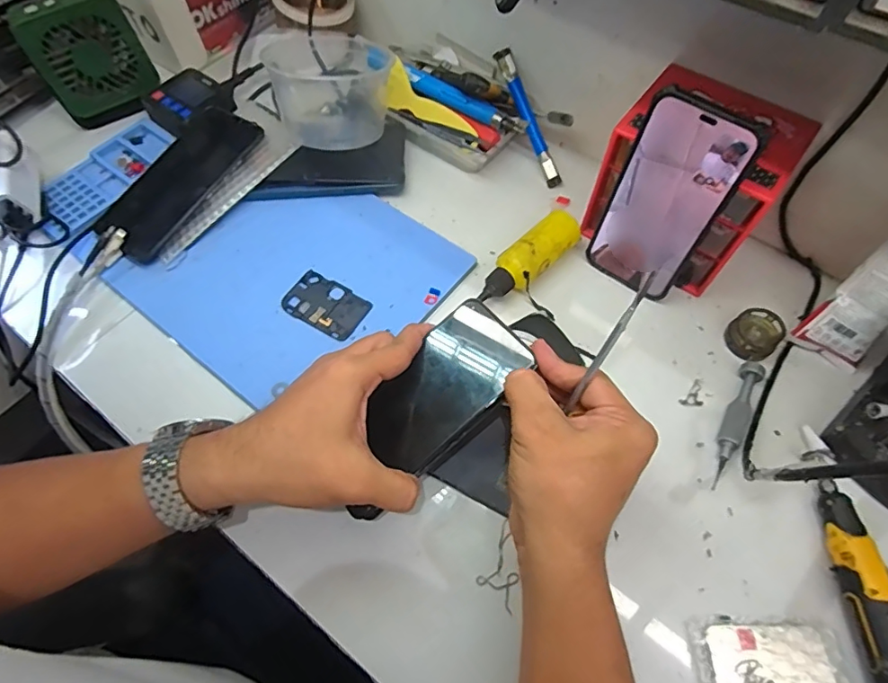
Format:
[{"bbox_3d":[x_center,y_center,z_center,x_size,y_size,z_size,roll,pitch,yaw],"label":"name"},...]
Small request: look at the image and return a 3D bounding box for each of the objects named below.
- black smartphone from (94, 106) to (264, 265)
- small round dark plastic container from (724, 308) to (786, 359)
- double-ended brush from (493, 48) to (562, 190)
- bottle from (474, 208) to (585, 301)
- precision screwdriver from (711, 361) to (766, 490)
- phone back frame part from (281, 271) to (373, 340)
[{"bbox_3d":[-0.250,-0.154,0.490,0.079,0.010,0.169,25,73,21],"label":"black smartphone"},{"bbox_3d":[0.260,-0.005,0.433,0.043,0.018,0.038,-28,65,-14],"label":"small round dark plastic container"},{"bbox_3d":[0.085,-0.222,0.516,0.017,0.012,0.140,-25,95,-14],"label":"double-ended brush"},{"bbox_3d":[0.078,-0.073,0.460,0.120,0.036,0.034,-41,69,-20],"label":"bottle"},{"bbox_3d":[0.223,0.060,0.398,0.017,0.014,0.108,30,66,15],"label":"precision screwdriver"},{"bbox_3d":[-0.099,-0.031,0.438,0.068,0.004,0.045,30,66,15],"label":"phone back frame part"}]

